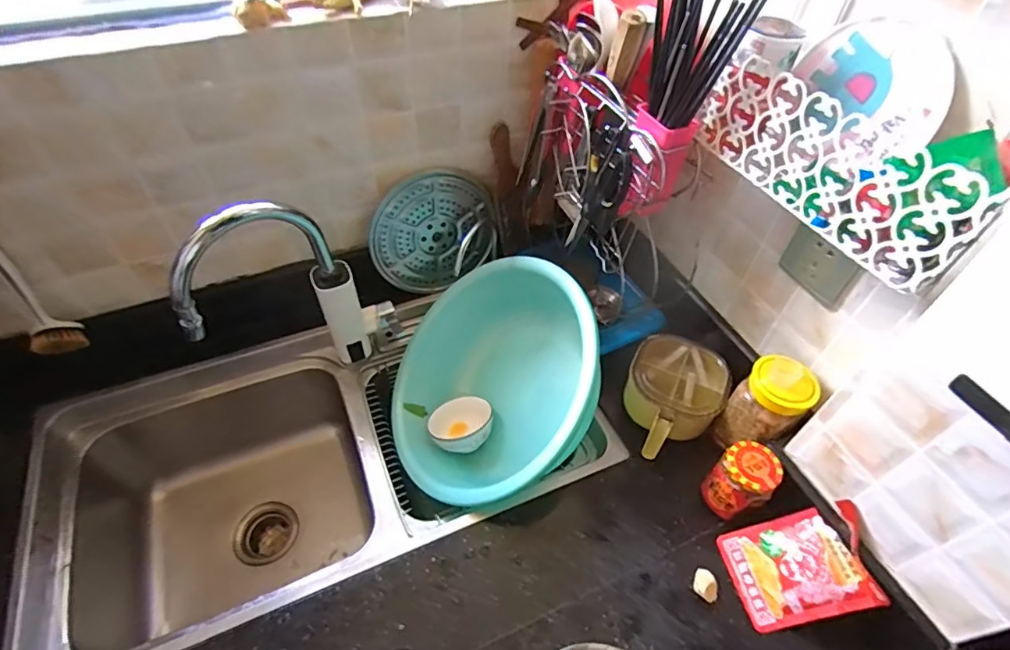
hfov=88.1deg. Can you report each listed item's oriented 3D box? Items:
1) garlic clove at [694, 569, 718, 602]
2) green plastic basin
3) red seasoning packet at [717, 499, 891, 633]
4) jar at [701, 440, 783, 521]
[{"bbox_3d":[0.251,0.326,0.653,0.032,0.019,0.031,1,50,-1],"label":"garlic clove"},{"bbox_3d":[-0.009,0.085,0.809,0.109,0.362,0.363,23,28,-40],"label":"green plastic basin"},{"bbox_3d":[0.356,0.292,0.630,0.019,0.164,0.112,18,47,-47],"label":"red seasoning packet"},{"bbox_3d":[0.309,0.211,0.694,0.063,0.116,0.066,1,50,-1],"label":"jar"}]

